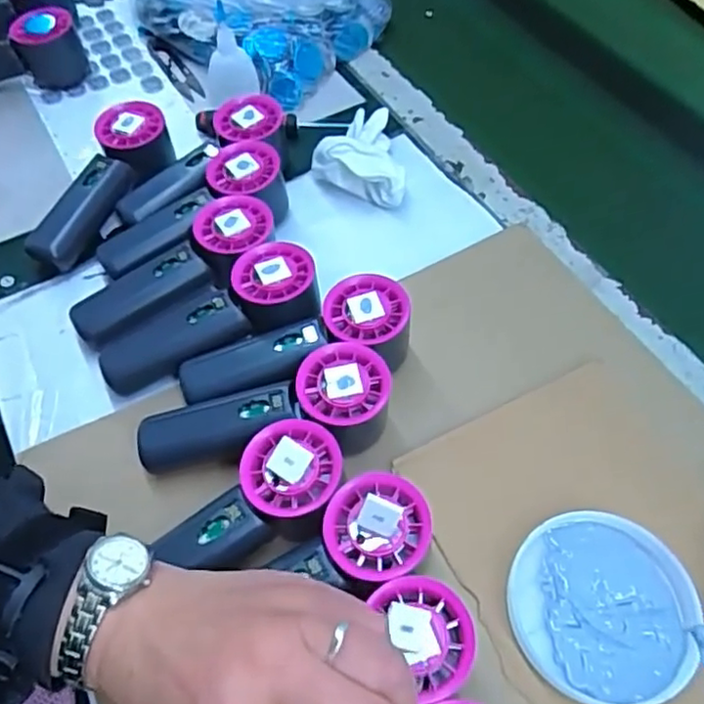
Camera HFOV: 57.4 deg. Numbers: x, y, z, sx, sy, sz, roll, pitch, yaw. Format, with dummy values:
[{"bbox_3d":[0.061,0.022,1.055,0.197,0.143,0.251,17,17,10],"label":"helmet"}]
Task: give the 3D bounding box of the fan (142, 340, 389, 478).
[{"bbox_3d":[-0.055,0.038,0.403,0.154,0.049,0.051,-7,56,-7],"label":"fan"}]

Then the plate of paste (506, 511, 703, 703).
[{"bbox_3d":[0.141,0.141,0.357,0.101,0.015,0.096,1,56,-1],"label":"plate of paste"}]

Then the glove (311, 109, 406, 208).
[{"bbox_3d":[0.005,-0.174,0.553,0.078,0.048,0.109,2,56,0],"label":"glove"}]

